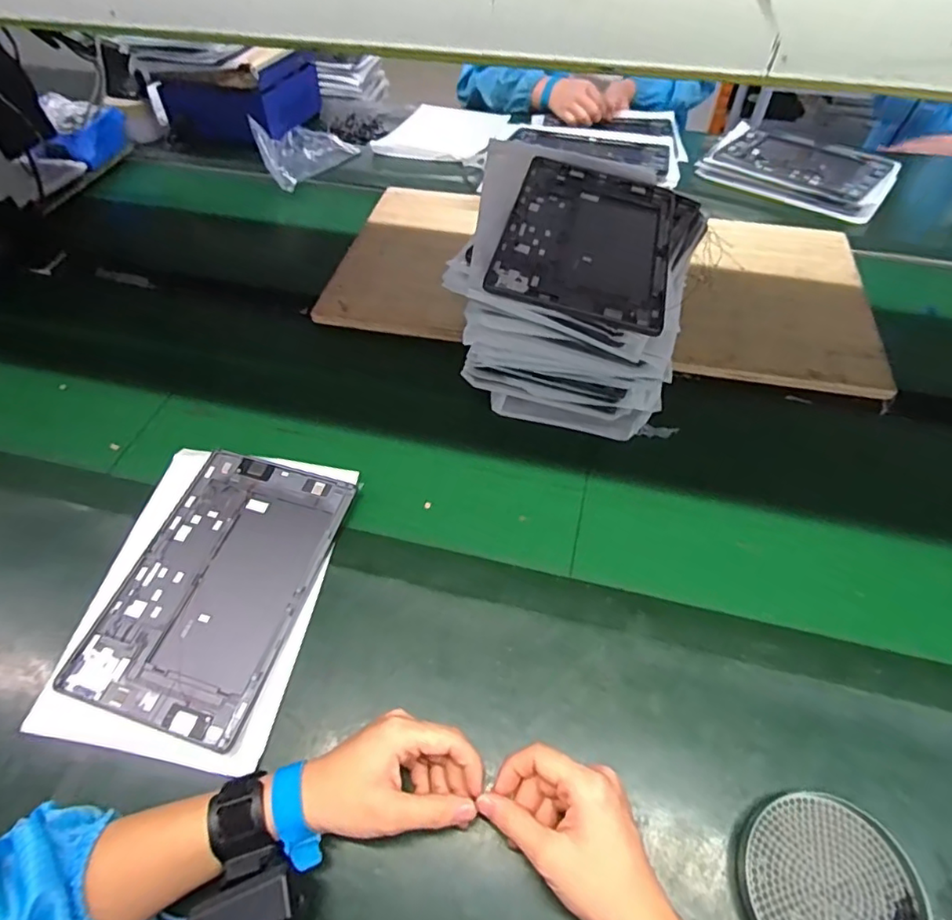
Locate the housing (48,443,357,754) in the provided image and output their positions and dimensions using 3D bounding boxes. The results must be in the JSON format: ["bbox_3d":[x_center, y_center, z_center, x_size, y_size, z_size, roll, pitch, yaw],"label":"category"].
[{"bbox_3d":[-0.236,0.109,0.522,0.164,0.008,0.254,13,57,11],"label":"housing"}]

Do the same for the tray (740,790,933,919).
[{"bbox_3d":[0.244,0.296,0.385,0.111,0.013,0.112,-1,55,1],"label":"tray"}]

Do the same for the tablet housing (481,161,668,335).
[{"bbox_3d":[0.117,-0.234,0.589,0.165,0.008,0.254,15,55,3],"label":"tablet housing"}]

